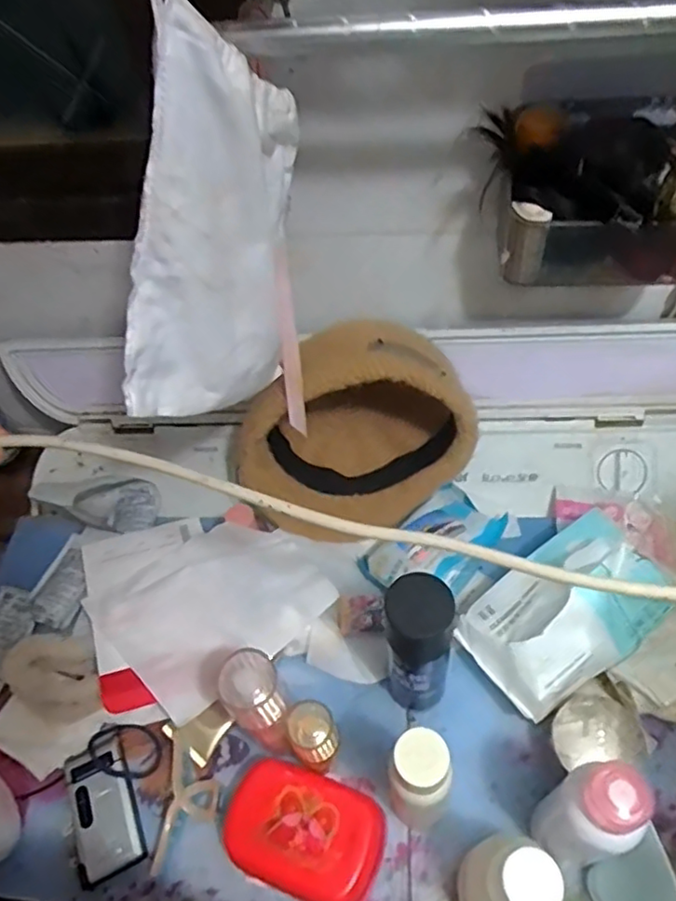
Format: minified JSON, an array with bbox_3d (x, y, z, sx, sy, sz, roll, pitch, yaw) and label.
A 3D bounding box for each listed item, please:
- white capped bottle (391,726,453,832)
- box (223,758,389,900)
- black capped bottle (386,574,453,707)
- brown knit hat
[{"bbox_3d":[0.060,0.251,0.472,0.034,0.190,0.032,-23,54,-12],"label":"white capped bottle"},{"bbox_3d":[-0.026,0.313,0.518,0.124,0.055,0.085,14,55,16],"label":"box"},{"bbox_3d":[0.069,0.169,0.533,0.050,0.193,0.047,-3,52,4],"label":"black capped bottle"},{"bbox_3d":[0.012,-0.020,0.651,0.221,0.220,0.127,-17,53,-8],"label":"brown knit hat"}]

